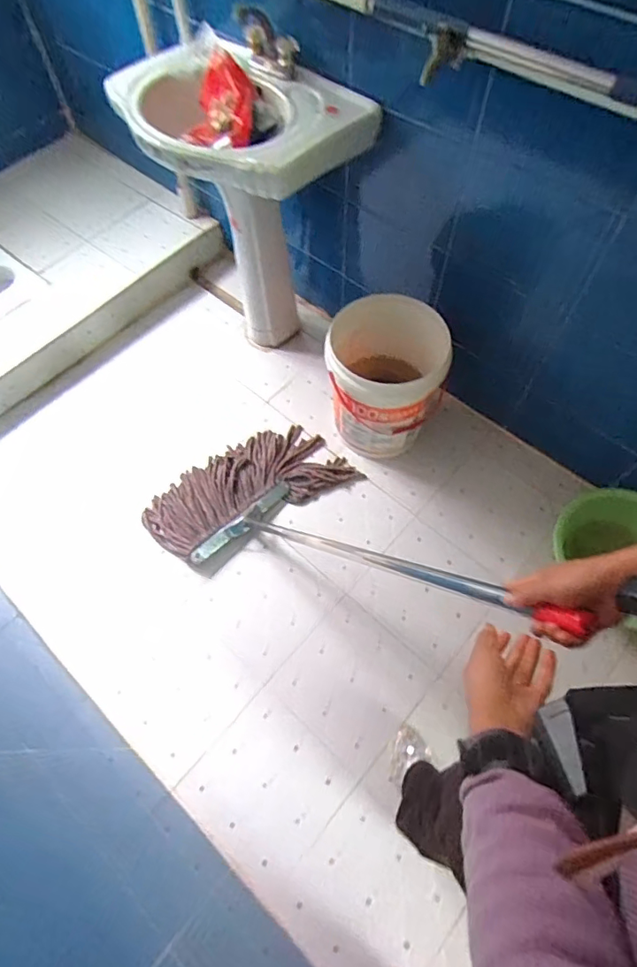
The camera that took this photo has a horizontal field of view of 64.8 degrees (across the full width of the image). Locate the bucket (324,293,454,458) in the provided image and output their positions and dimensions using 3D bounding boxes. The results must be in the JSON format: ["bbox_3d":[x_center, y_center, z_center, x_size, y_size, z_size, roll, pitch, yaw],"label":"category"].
[{"bbox_3d":[0.180,-0.284,1.413,0.318,0.375,0.293,-1,63,1],"label":"bucket"}]

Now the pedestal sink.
[{"bbox_3d":[-0.216,-0.739,1.470,0.636,0.728,0.414,37,70,18],"label":"pedestal sink"}]

